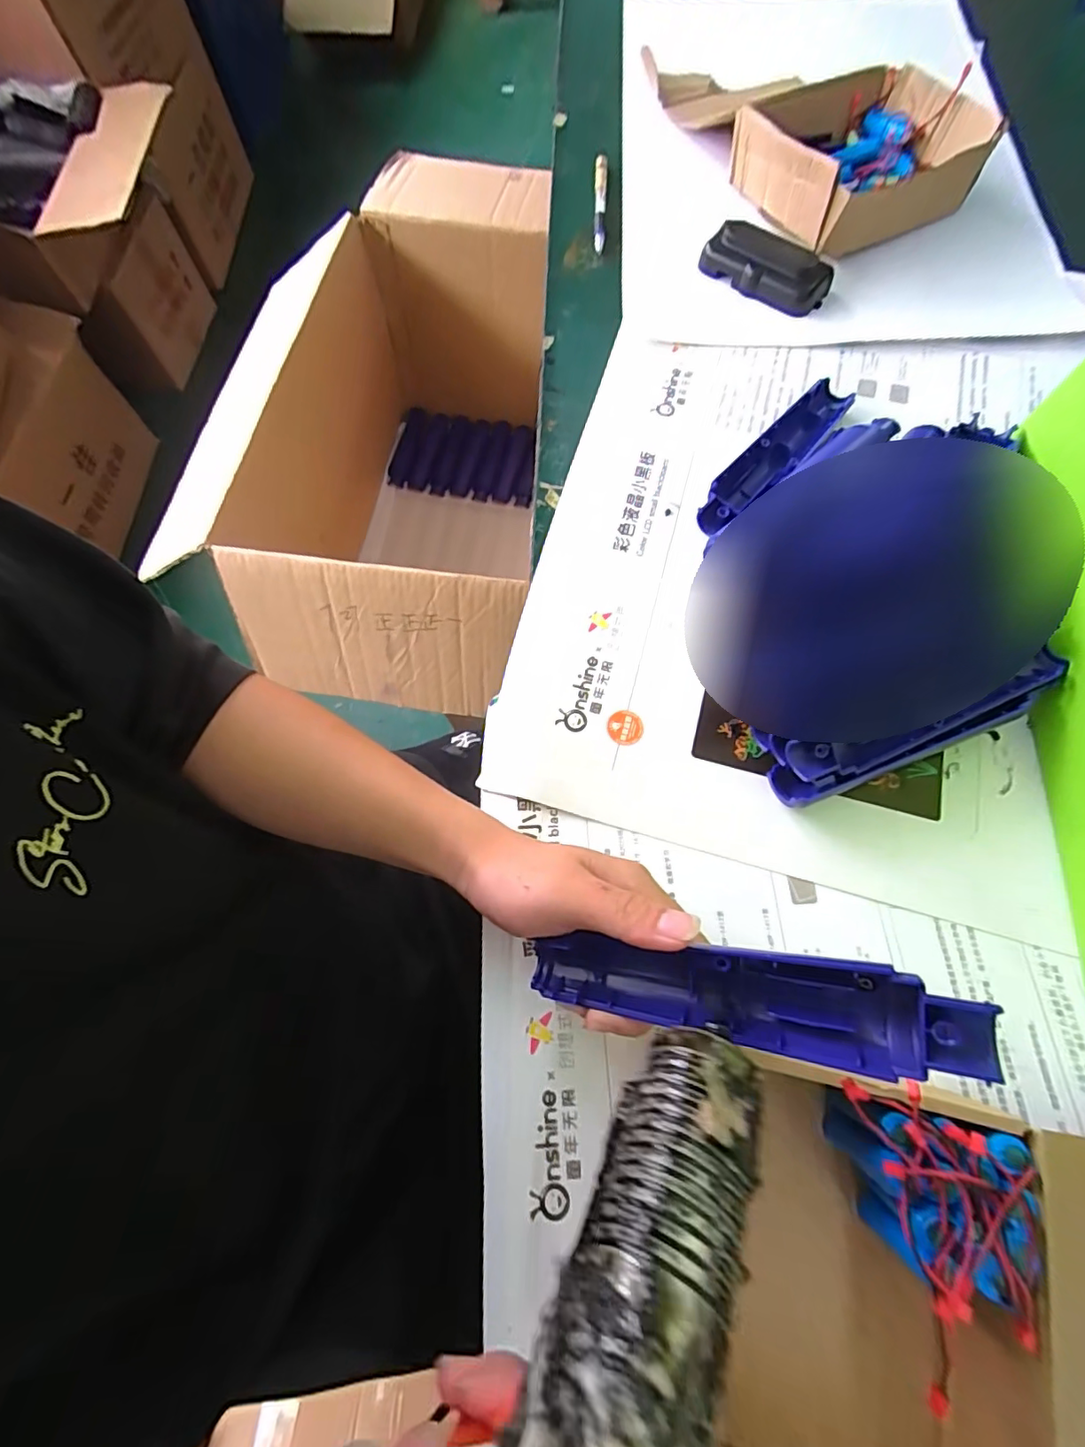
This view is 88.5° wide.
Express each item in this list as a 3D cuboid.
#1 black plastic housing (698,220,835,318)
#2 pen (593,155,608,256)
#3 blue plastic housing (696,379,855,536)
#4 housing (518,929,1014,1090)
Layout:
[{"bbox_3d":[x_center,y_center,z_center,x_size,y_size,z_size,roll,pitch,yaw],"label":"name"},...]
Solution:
[{"bbox_3d":[0.188,-0.384,0.468,0.102,0.027,0.051,33,73,11],"label":"black plastic housing"},{"bbox_3d":[0.054,-0.485,0.518,0.012,0.008,0.135,3,70,1],"label":"pen"},{"bbox_3d":[0.167,-0.193,0.406,0.033,0.023,0.171,41,75,13],"label":"blue plastic housing"},{"bbox_3d":[0.072,0.107,0.219,0.166,0.020,0.035,-3,68,27],"label":"housing"}]

